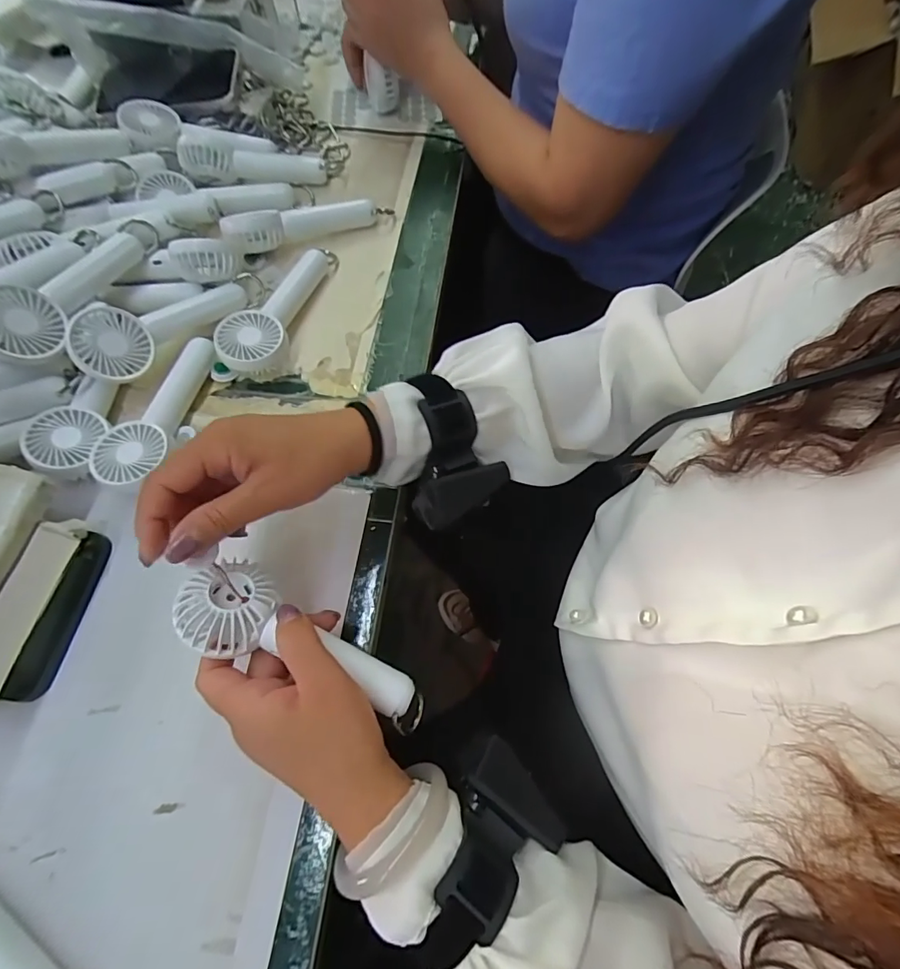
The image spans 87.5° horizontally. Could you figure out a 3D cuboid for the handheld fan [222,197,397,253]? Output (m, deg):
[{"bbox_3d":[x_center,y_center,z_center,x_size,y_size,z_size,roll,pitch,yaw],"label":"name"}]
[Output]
[{"bbox_3d":[-0.140,-0.259,0.463,0.158,0.049,0.034,-20,67,-7],"label":"handheld fan"}]

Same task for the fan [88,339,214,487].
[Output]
[{"bbox_3d":[-0.240,-0.060,0.386,0.051,0.032,0.140,4,66,3],"label":"fan"}]

